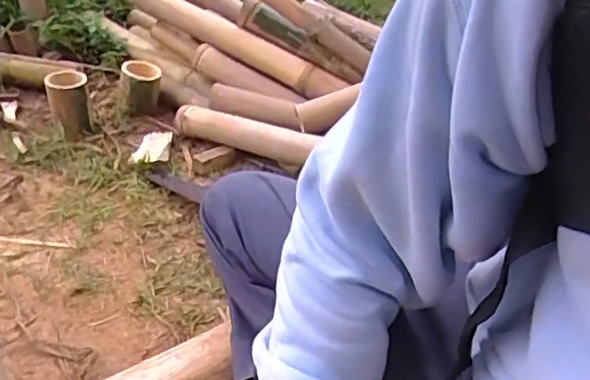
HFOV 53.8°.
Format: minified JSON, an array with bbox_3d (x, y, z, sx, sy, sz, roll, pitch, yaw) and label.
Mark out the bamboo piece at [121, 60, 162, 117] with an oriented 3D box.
[{"bbox_3d":[-0.324,-0.217,1.233,0.085,0.096,0.080,-11,41,-20],"label":"bamboo piece"}]

